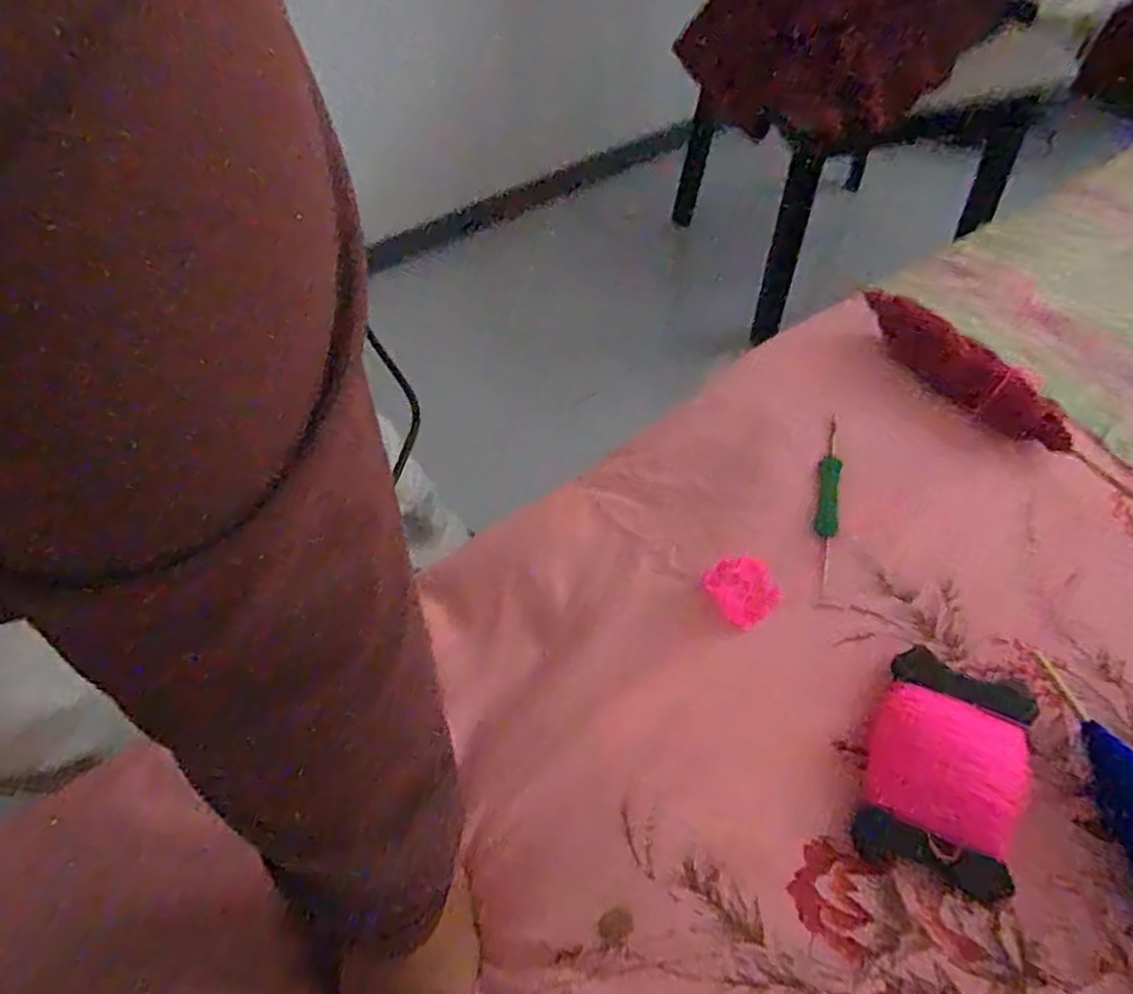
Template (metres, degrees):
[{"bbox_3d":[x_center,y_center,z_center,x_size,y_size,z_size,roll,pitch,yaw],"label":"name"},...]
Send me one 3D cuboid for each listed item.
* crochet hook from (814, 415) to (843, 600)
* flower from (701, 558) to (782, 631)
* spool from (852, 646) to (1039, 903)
[{"bbox_3d":[0.187,0.004,0.506,0.014,0.016,0.140,9,58,9],"label":"crochet hook"},{"bbox_3d":[0.117,0.063,0.474,0.037,0.020,0.046,-28,60,-14],"label":"flower"},{"bbox_3d":[0.220,0.153,0.409,0.079,0.017,0.124,20,60,16],"label":"spool"}]

